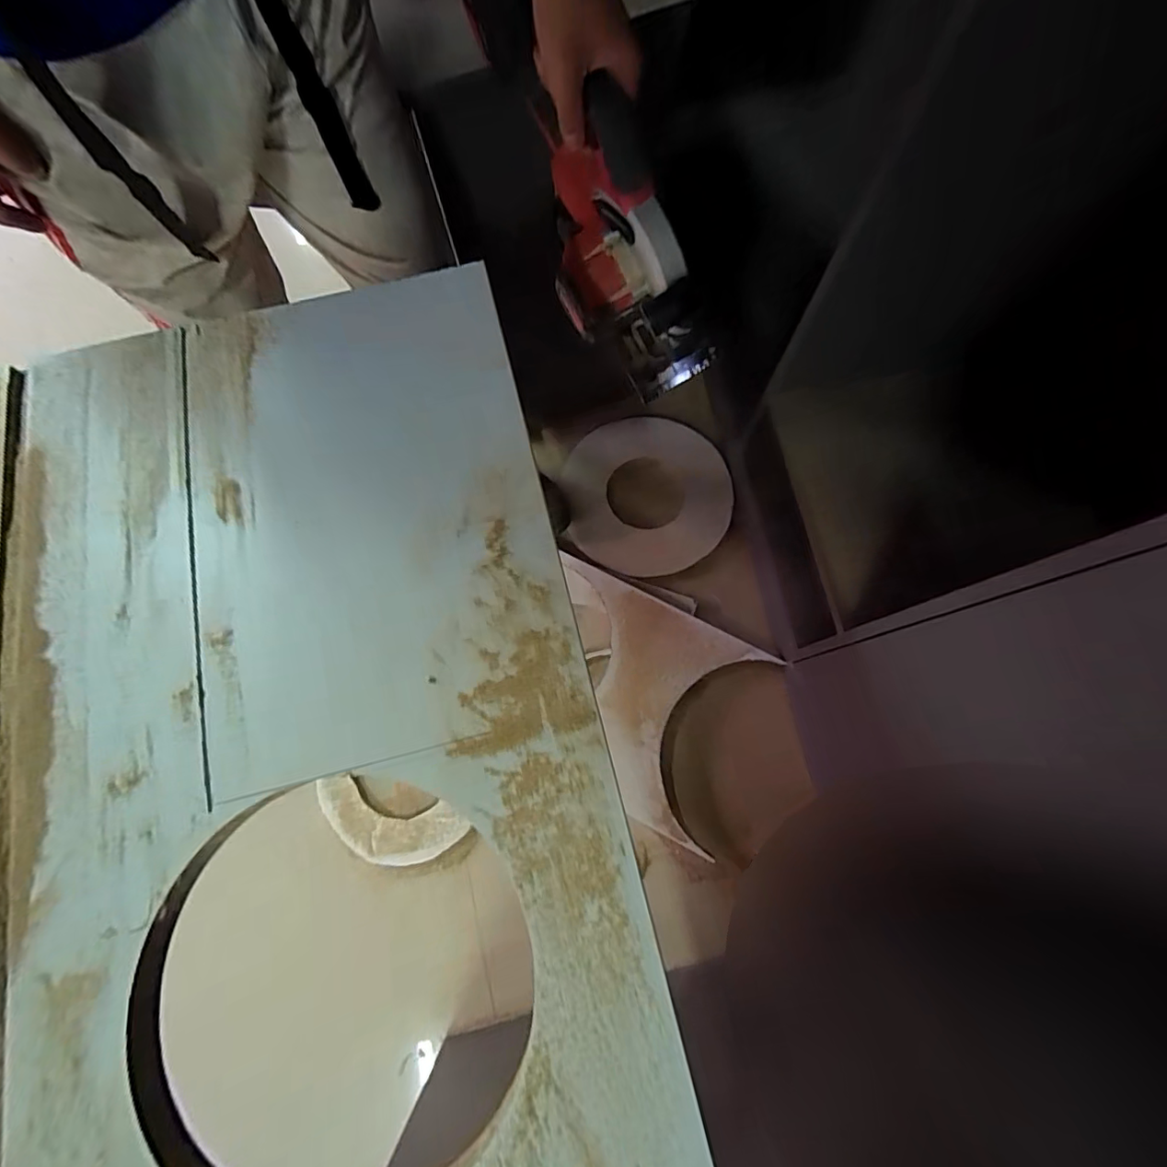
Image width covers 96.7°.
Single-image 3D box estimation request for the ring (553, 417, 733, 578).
[{"bbox_3d":[0.137,-0.201,1.189,0.367,0.021,0.366,-1,85,17],"label":"ring"}]

